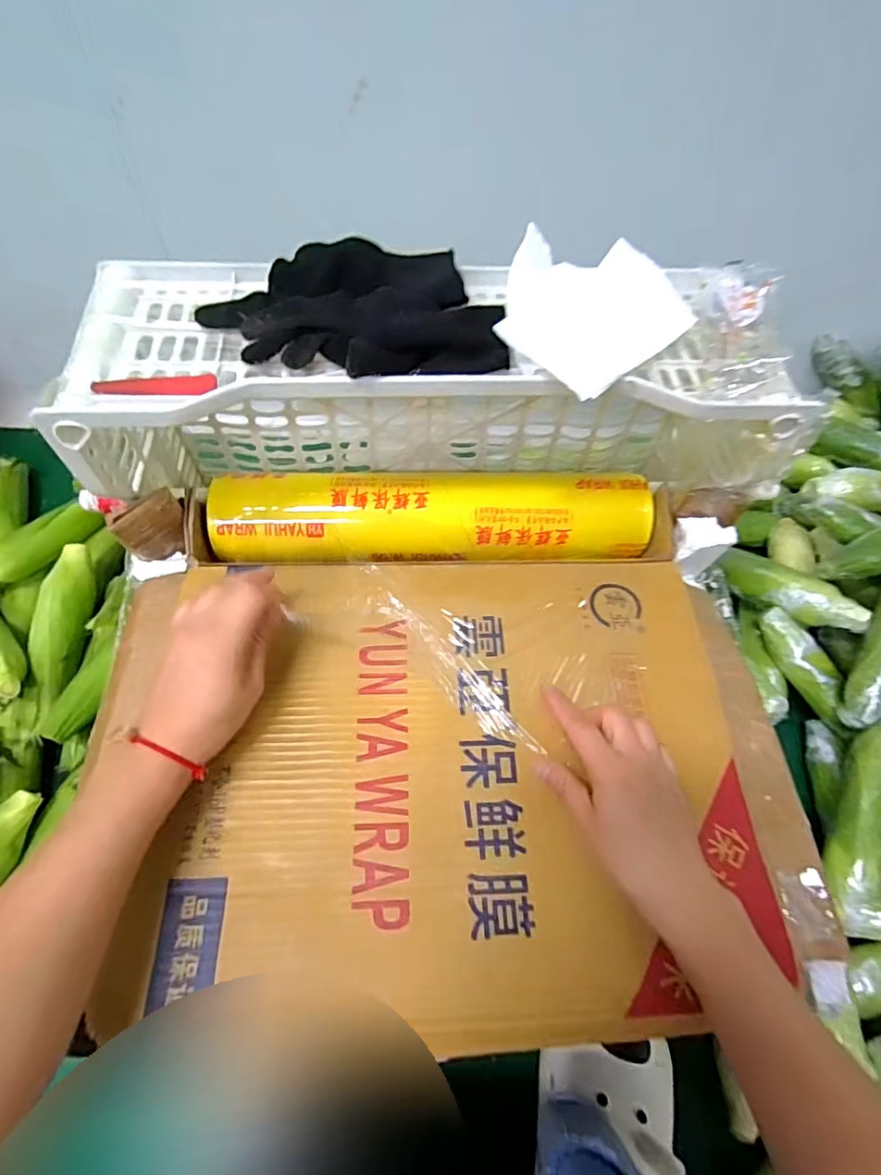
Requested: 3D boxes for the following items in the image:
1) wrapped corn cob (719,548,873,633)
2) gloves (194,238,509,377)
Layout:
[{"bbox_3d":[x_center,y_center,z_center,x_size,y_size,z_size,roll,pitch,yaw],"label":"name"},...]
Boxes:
[{"bbox_3d":[0.442,0.007,0.690,0.056,0.044,0.167,-33,44,-19],"label":"wrapped corn cob"},{"bbox_3d":[-0.061,-0.196,0.386,0.198,0.029,0.116,-8,60,-8],"label":"gloves"}]

